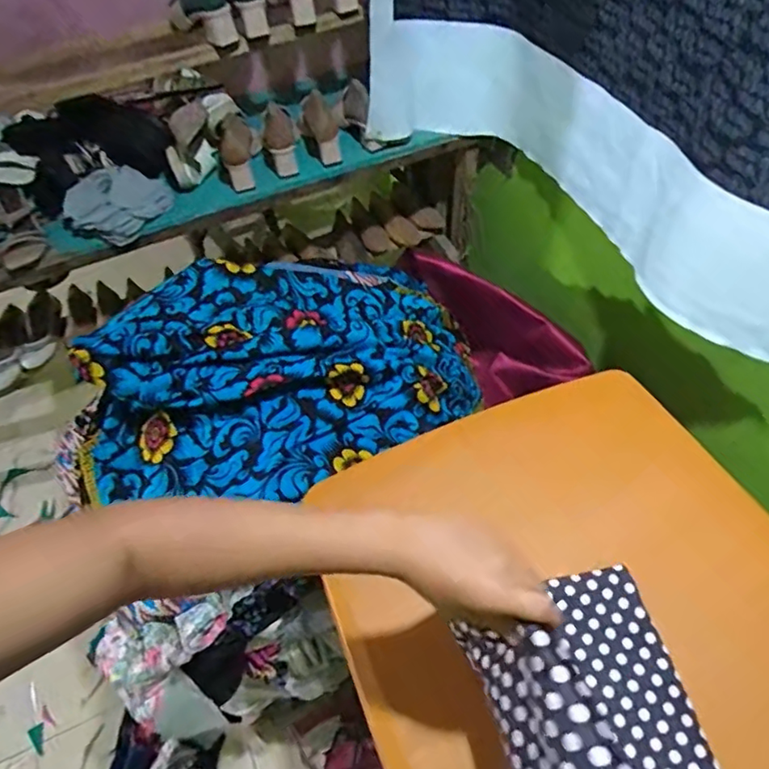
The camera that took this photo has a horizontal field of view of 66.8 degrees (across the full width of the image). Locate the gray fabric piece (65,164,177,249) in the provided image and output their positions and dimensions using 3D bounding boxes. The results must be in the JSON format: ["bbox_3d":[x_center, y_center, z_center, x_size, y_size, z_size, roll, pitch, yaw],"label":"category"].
[{"bbox_3d":[-0.554,-0.371,1.209,0.167,0.079,0.185,24,58,21],"label":"gray fabric piece"}]

